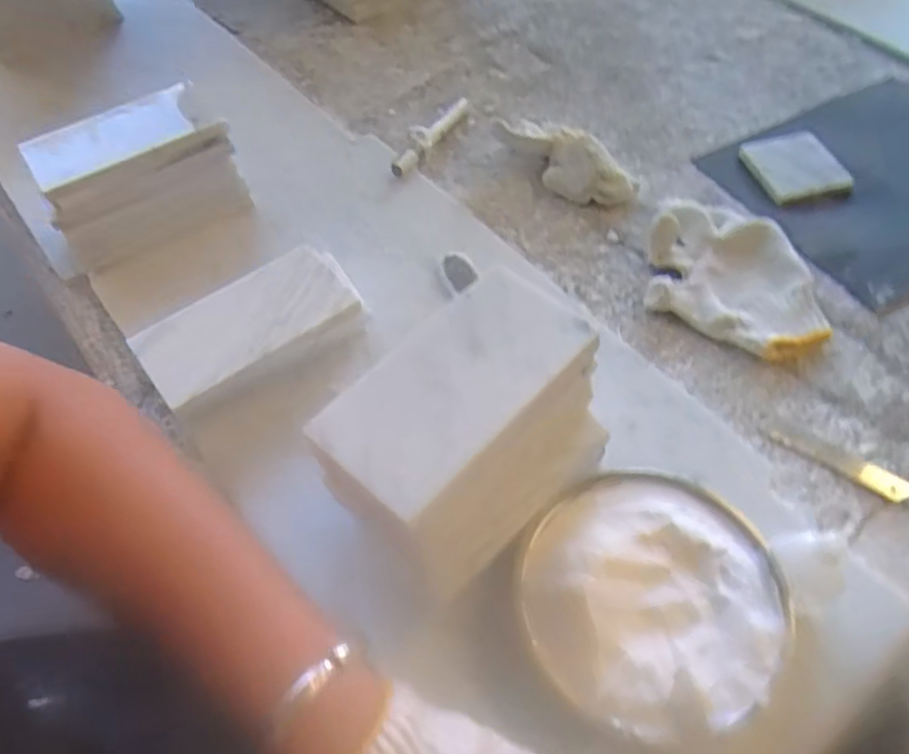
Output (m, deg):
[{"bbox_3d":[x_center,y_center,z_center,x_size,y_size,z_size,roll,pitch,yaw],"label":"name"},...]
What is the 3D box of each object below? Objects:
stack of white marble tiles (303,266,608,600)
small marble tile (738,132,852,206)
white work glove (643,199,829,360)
[{"bbox_3d":[0.008,0.034,0.386,0.157,0.092,0.102,-39,65,-22],"label":"stack of white marble tiles"},{"bbox_3d":[0.326,-0.202,0.654,0.081,0.014,0.089,-13,56,-7],"label":"small marble tile"},{"bbox_3d":[0.231,-0.082,0.563,0.149,0.027,0.119,28,61,19],"label":"white work glove"}]

